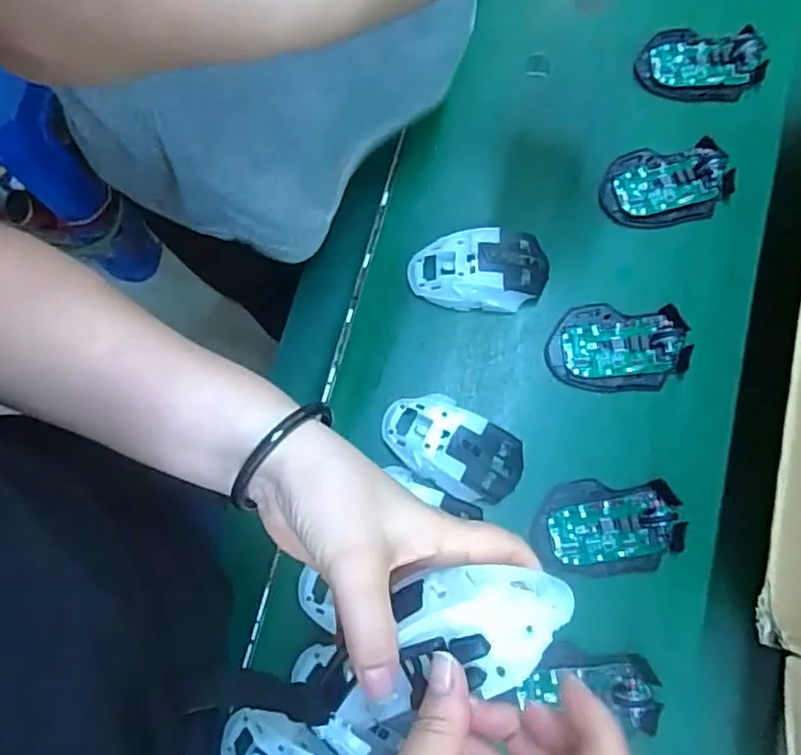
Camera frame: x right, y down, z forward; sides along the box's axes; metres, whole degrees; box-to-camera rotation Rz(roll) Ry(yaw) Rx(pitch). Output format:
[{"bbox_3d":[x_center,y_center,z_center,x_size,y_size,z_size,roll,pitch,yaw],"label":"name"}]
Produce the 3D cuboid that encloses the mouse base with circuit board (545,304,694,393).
[{"bbox_3d":[0.184,-0.026,0.534,0.114,0.018,0.072,-1,78,-2],"label":"mouse base with circuit board"}]

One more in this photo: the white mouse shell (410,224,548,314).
[{"bbox_3d":[0.067,-0.091,0.540,0.116,0.037,0.061,0,78,-2],"label":"white mouse shell"}]

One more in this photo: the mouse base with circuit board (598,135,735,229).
[{"bbox_3d":[0.238,-0.174,0.564,0.112,0.015,0.074,-9,79,-4],"label":"mouse base with circuit board"}]

